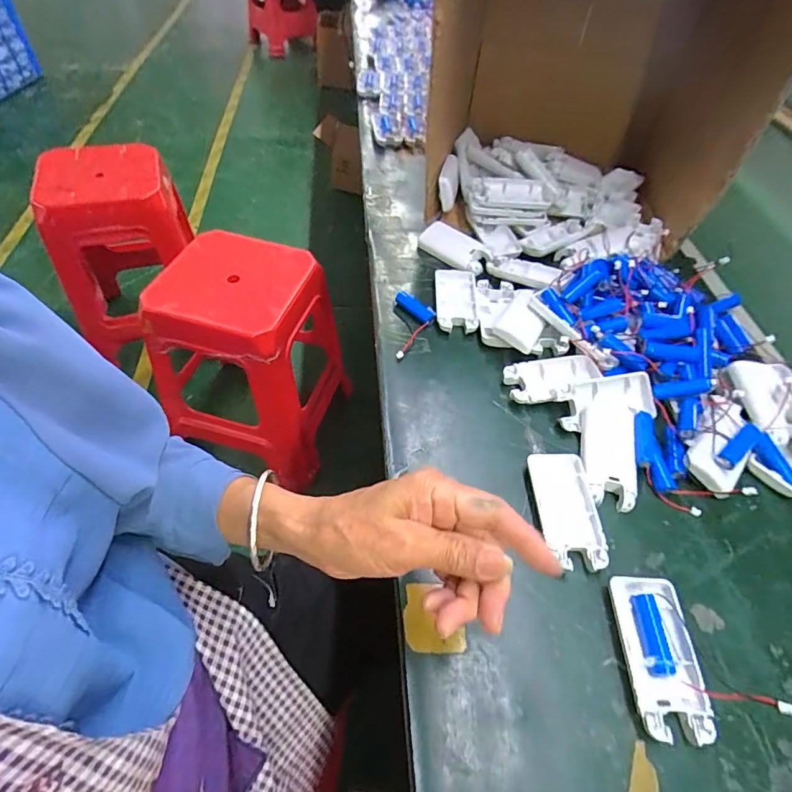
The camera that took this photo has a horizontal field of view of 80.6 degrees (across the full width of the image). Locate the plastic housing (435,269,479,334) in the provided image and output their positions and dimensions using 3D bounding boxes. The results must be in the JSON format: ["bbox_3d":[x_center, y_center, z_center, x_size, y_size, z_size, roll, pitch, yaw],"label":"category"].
[{"bbox_3d":[0.066,-0.105,0.519,0.044,0.018,0.089,1,53,0],"label":"plastic housing"}]

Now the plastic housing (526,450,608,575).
[{"bbox_3d":[0.135,0.089,0.369,0.045,0.013,0.093,-2,53,-3],"label":"plastic housing"}]

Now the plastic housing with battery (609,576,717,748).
[{"bbox_3d":[0.174,0.171,0.310,0.044,0.014,0.094,1,53,-1],"label":"plastic housing with battery"}]

